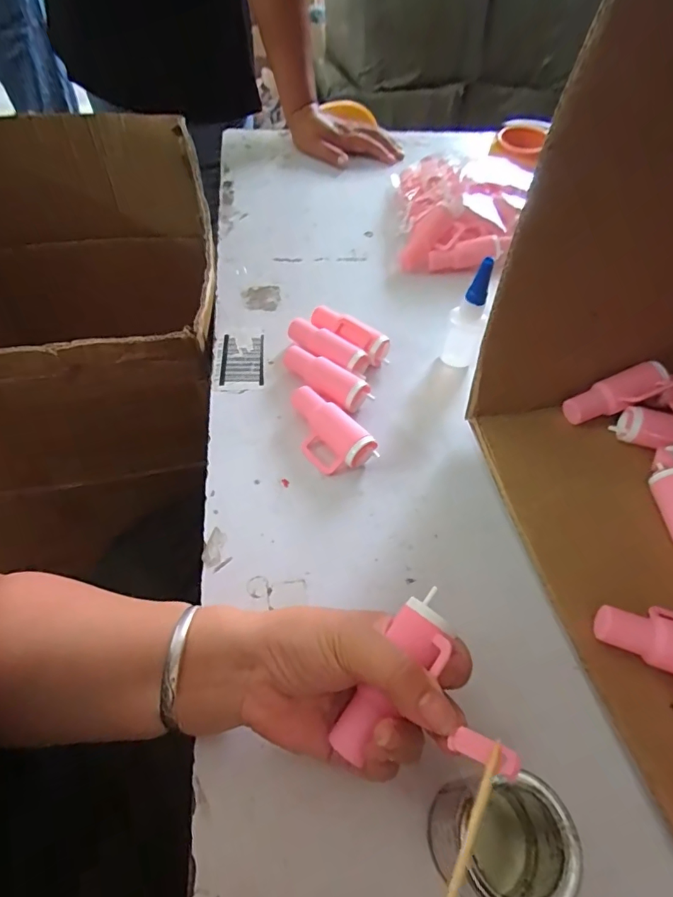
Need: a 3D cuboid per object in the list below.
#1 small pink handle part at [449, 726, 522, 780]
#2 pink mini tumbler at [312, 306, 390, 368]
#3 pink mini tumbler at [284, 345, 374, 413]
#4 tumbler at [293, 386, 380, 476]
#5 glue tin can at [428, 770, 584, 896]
[{"bbox_3d":[0.059,0.122,0.193,0.027,0.005,0.010,17,54,19],"label":"small pink handle part"},{"bbox_3d":[0.012,-0.106,0.466,0.082,0.033,0.026,32,59,21],"label":"pink mini tumbler"},{"bbox_3d":[-0.013,-0.064,0.427,0.089,0.035,0.024,28,58,19],"label":"pink mini tumbler"},{"bbox_3d":[-0.012,-0.013,0.392,0.083,0.031,0.041,38,61,24],"label":"tumbler"},{"bbox_3d":[0.080,0.183,0.226,0.048,0.049,0.051,3,53,1],"label":"glue tin can"}]

